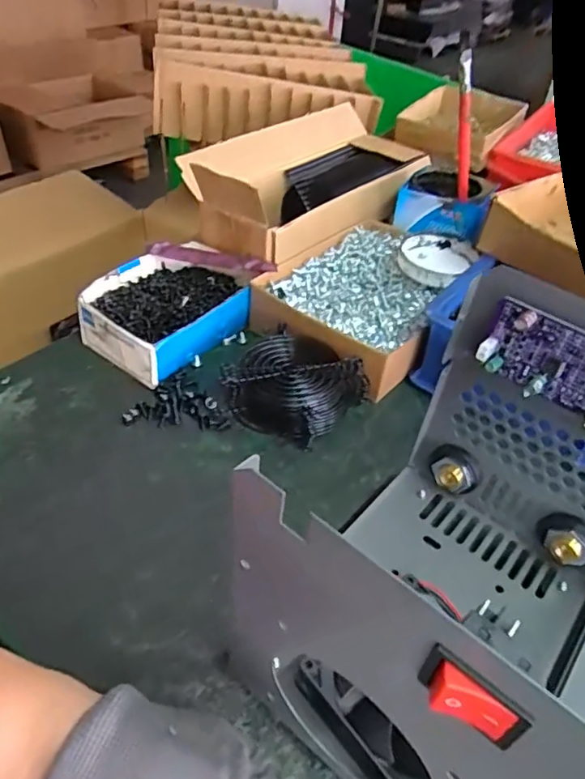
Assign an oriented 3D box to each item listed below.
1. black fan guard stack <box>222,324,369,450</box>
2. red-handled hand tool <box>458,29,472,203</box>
[{"bbox_3d":[0.000,-0.003,0.498,0.094,0.040,0.103,30,47,24],"label":"black fan guard stack"},{"bbox_3d":[0.168,-0.257,0.564,0.014,0.172,0.013,-35,53,-11],"label":"red-handled hand tool"}]

